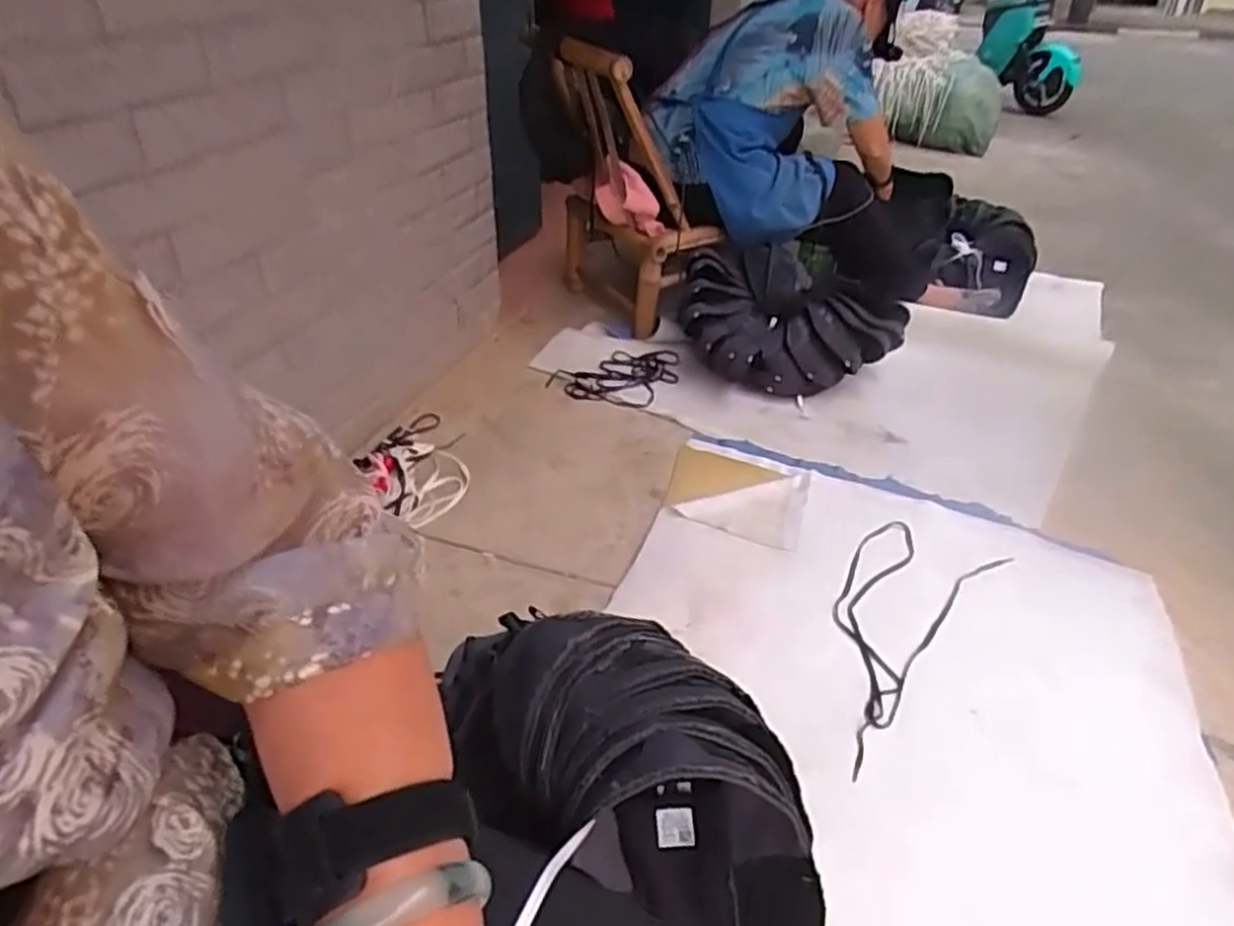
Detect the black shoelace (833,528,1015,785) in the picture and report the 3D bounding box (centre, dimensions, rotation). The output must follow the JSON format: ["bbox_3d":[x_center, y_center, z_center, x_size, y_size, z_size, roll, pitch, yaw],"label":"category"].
[{"bbox_3d":[0.364,0.216,1.066,0.171,0.016,0.448,30,43,29],"label":"black shoelace"}]

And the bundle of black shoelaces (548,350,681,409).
[{"bbox_3d":[-0.004,-0.167,1.549,0.257,0.012,0.171,-1,47,-1],"label":"bundle of black shoelaces"}]

